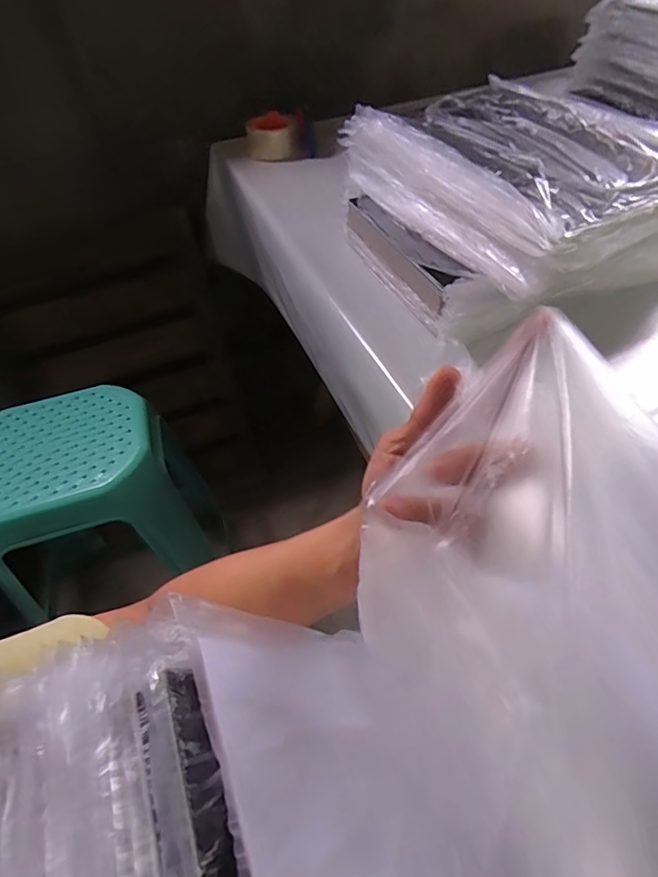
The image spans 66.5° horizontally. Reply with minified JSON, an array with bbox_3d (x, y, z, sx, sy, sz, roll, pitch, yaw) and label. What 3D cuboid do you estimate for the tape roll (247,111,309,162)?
[{"bbox_3d":[-0.108,-0.600,1.010,0.117,0.063,0.113,-7,50,0],"label":"tape roll"}]

